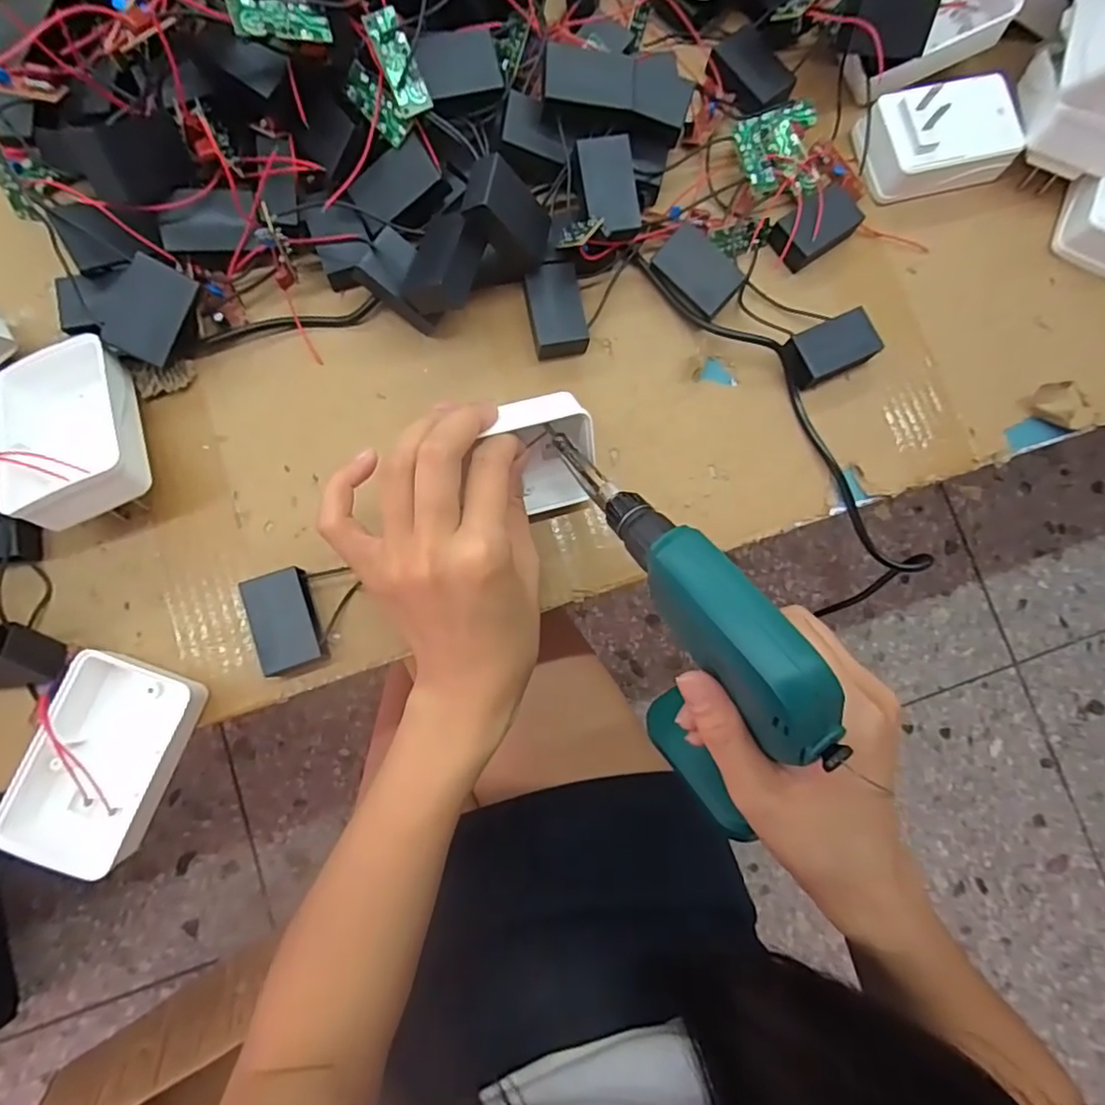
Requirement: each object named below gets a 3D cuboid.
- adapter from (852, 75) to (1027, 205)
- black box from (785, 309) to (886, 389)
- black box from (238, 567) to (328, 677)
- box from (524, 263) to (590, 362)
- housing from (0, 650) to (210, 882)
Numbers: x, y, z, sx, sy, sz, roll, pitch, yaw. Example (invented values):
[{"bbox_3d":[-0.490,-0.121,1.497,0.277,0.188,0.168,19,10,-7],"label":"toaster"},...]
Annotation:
[{"bbox_3d":[0.237,-0.253,0.366,0.087,0.045,0.053,-12,83,-6],"label":"adapter"},{"bbox_3d":[0.162,-0.118,0.354,0.052,0.016,0.029,-26,85,-8],"label":"black box"},{"bbox_3d":[-0.133,0.034,0.305,0.030,0.020,0.047,-19,84,-7],"label":"black box"},{"bbox_3d":[0.002,-0.136,0.343,0.030,0.016,0.049,-9,83,-6],"label":"box"},{"bbox_3d":[-0.207,0.096,0.285,0.059,0.029,0.089,18,81,-2],"label":"housing"}]

